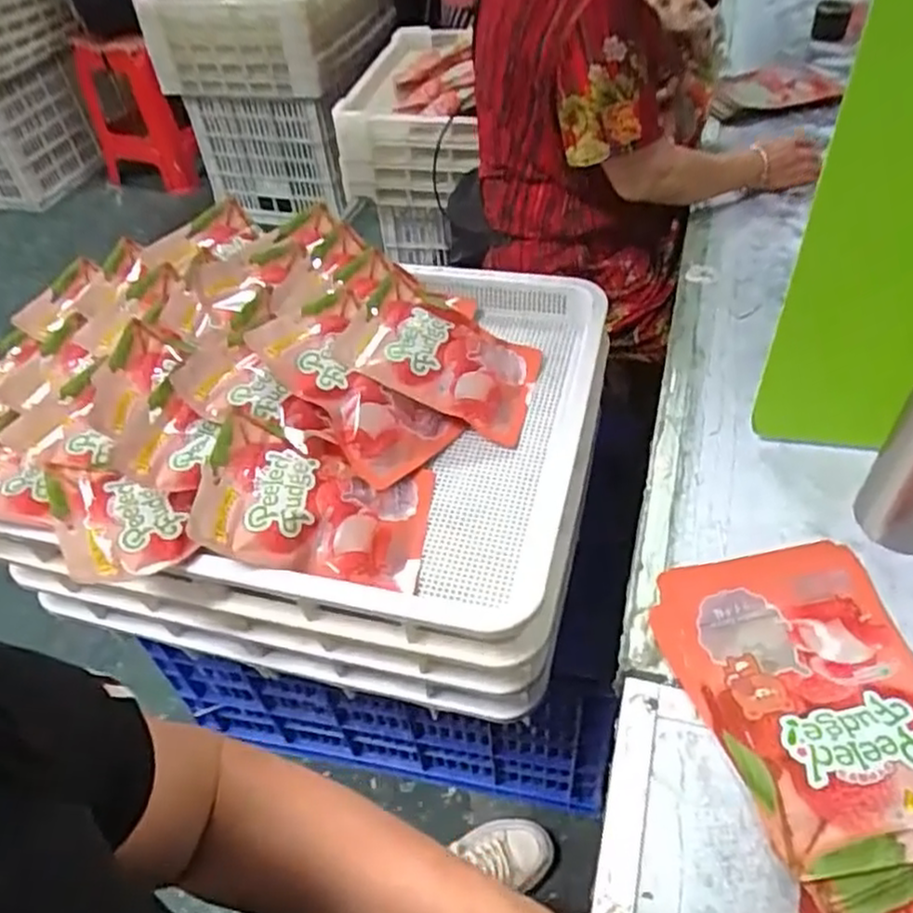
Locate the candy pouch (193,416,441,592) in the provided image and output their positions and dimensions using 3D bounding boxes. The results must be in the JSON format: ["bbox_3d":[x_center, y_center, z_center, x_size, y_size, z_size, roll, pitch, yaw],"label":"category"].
[{"bbox_3d":[-0.128,0.045,0.680,0.212,0.029,0.139,17,52,-13],"label":"candy pouch"}]

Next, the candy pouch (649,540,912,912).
[{"bbox_3d":[0.263,0.176,0.517,0.164,0.022,0.246,-12,47,-5],"label":"candy pouch"}]

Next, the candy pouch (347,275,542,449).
[{"bbox_3d":[-0.007,-0.109,0.797,0.203,0.030,0.144,25,56,-7],"label":"candy pouch"}]

